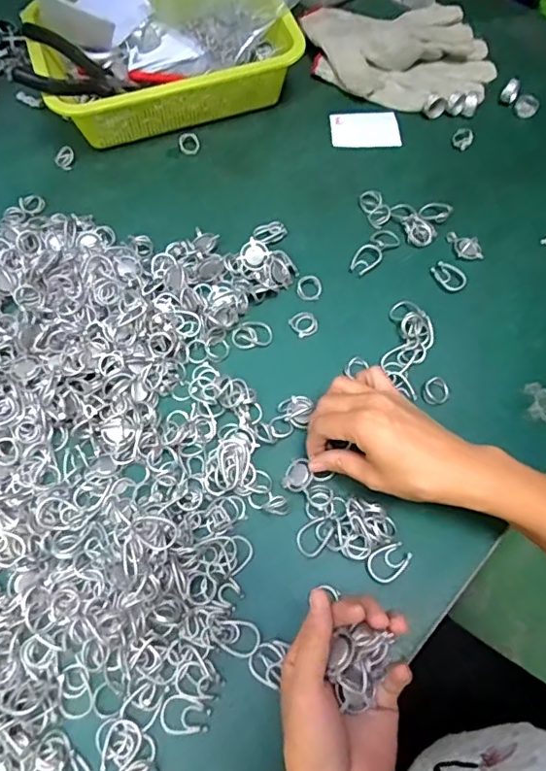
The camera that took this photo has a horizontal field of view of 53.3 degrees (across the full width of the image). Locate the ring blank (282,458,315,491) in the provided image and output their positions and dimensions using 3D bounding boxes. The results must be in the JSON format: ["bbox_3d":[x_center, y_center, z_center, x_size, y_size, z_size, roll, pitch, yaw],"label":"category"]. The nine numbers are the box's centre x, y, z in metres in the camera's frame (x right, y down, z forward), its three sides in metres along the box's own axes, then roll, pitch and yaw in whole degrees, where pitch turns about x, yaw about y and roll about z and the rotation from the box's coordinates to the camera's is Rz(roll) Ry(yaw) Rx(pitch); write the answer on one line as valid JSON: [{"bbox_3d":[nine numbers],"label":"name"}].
[{"bbox_3d":[0.018,0.071,0.421,0.023,0.004,0.024,-13,57,21],"label":"ring blank"}]

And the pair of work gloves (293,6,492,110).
[{"bbox_3d":[0.150,-0.393,0.641,0.208,0.026,0.174,-4,64,-3],"label":"pair of work gloves"}]

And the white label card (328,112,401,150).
[{"bbox_3d":[0.103,-0.285,0.606,0.074,0.004,0.056,-3,65,2],"label":"white label card"}]

